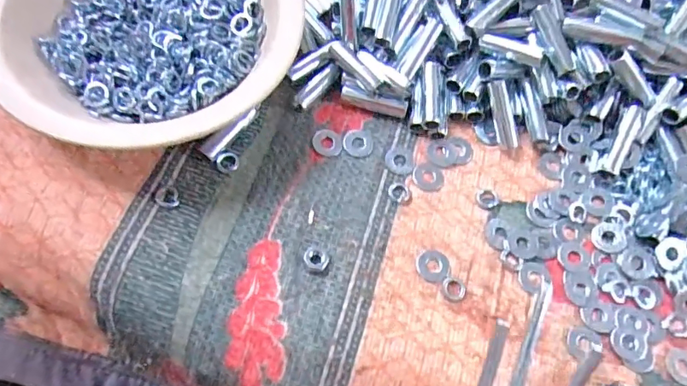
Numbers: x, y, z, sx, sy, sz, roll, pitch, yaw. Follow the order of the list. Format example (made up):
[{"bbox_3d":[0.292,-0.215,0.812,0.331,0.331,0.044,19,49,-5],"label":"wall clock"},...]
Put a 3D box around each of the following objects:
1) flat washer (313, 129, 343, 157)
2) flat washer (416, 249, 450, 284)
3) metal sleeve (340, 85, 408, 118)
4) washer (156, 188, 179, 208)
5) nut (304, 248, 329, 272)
[{"bbox_3d":[-0.010,-0.031,0.300,0.018,0.004,0.018,7,67,0],"label":"flat washer"},{"bbox_3d":[0.050,0.040,0.273,0.018,0.004,0.019,1,68,-2],"label":"flat washer"},{"bbox_3d":[0.020,-0.059,0.307,0.042,0.011,0.009,15,68,3],"label":"metal sleeve"},{"bbox_3d":[-0.098,0.003,0.270,0.011,0.004,0.012,1,68,-2],"label":"washer"},{"bbox_3d":[-0.015,0.036,0.268,0.013,0.004,0.012,1,68,-2],"label":"nut"}]

